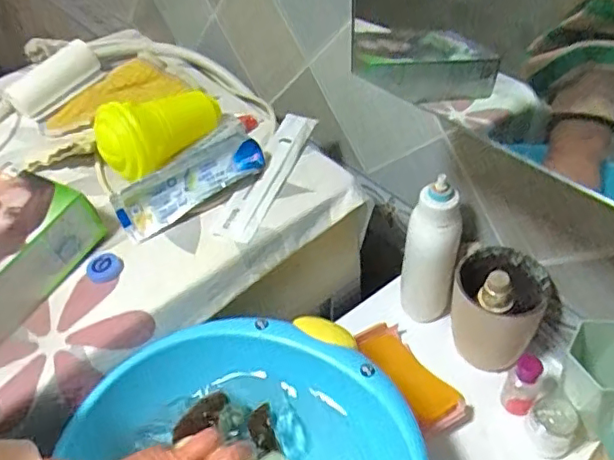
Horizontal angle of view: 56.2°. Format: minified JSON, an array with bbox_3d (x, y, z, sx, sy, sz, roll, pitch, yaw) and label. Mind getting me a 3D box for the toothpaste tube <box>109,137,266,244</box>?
[{"bbox_3d":[-0.113,-0.047,0.574,0.154,0.045,0.034,-30,49,-25],"label":"toothpaste tube"}]

